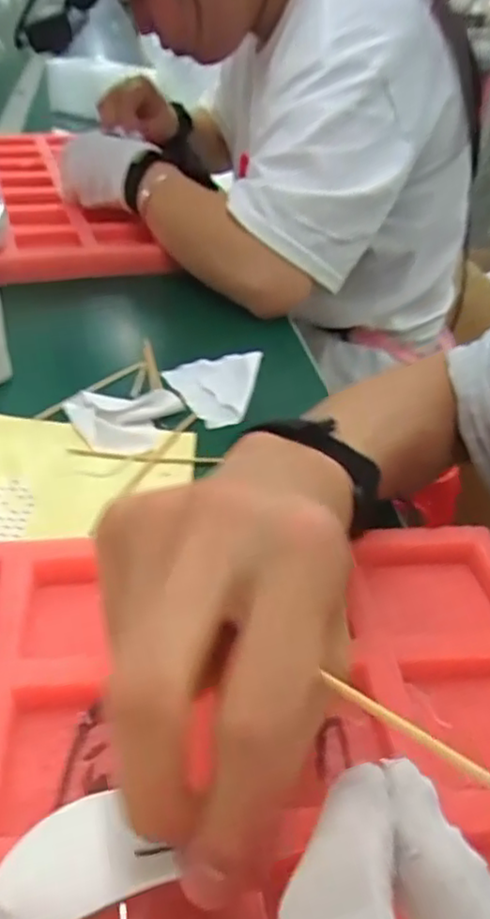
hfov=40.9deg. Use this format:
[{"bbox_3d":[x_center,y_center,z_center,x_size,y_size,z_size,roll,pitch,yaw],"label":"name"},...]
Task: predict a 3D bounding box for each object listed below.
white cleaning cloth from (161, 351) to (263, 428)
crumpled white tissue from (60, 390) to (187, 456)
[{"bbox_3d":[-0.010,-0.056,0.505,0.080,0.007,0.085,-15,41,-25],"label":"white cleaning cloth"},{"bbox_3d":[-0.087,-0.028,0.453,0.077,0.011,0.065,5,37,-1],"label":"crumpled white tissue"}]

